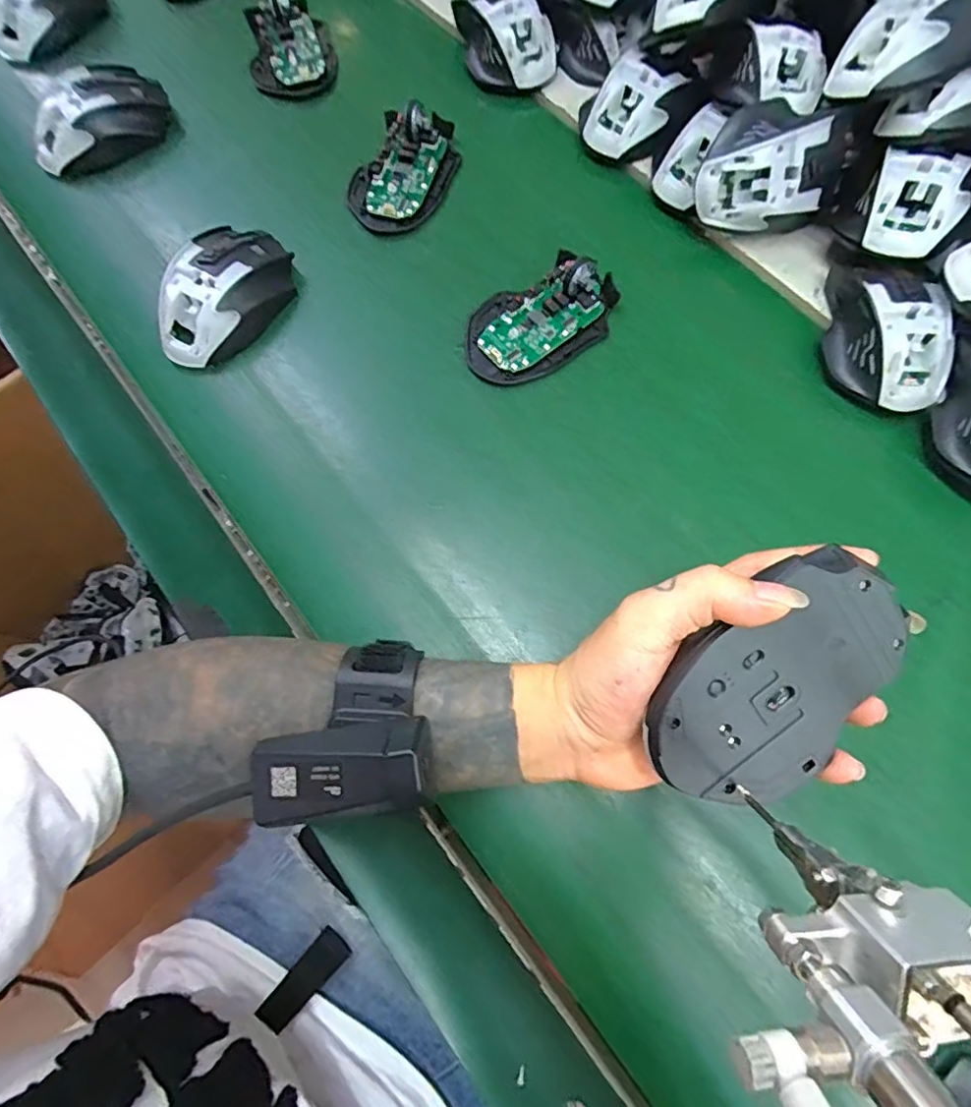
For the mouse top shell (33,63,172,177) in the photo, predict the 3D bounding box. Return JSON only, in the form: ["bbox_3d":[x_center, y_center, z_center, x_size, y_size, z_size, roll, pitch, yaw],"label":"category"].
[{"bbox_3d":[-0.317,-0.355,0.468,0.074,0.044,0.114,34,76,12],"label":"mouse top shell"}]

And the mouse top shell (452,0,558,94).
[{"bbox_3d":[0.017,-0.435,0.472,0.069,0.041,0.103,-19,72,-4],"label":"mouse top shell"}]

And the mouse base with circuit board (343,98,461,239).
[{"bbox_3d":[-0.064,-0.305,0.441,0.070,0.027,0.113,23,74,9],"label":"mouse base with circuit board"}]

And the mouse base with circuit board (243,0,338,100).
[{"bbox_3d":[-0.172,-0.445,0.489,0.074,0.027,0.098,-15,72,-3],"label":"mouse base with circuit board"}]

